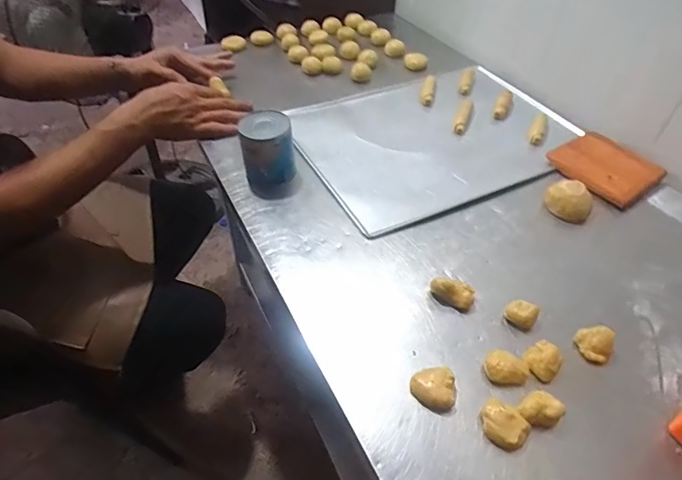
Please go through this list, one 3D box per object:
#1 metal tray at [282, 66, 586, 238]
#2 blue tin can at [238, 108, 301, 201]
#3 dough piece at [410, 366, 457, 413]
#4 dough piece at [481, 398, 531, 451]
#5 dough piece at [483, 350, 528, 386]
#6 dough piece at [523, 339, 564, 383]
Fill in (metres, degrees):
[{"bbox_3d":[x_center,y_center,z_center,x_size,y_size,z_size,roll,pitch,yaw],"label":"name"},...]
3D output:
[{"bbox_3d":[0.159,-0.185,0.745,0.460,0.021,0.324,-19,50,-21],"label":"metal tray"},{"bbox_3d":[-0.098,-0.119,0.624,0.071,0.092,0.069,-4,46,-8],"label":"blue tin can"},{"bbox_3d":[0.088,0.140,0.426,0.042,0.020,0.038,14,47,10],"label":"dough piece"},{"bbox_3d":[0.144,0.167,0.401,0.040,0.024,0.033,30,51,23],"label":"dough piece"},{"bbox_3d":[0.162,0.129,0.442,0.041,0.023,0.031,27,50,21],"label":"dough piece"},{"bbox_3d":[0.202,0.122,0.452,0.036,0.026,0.033,2,46,-2],"label":"dough piece"}]

